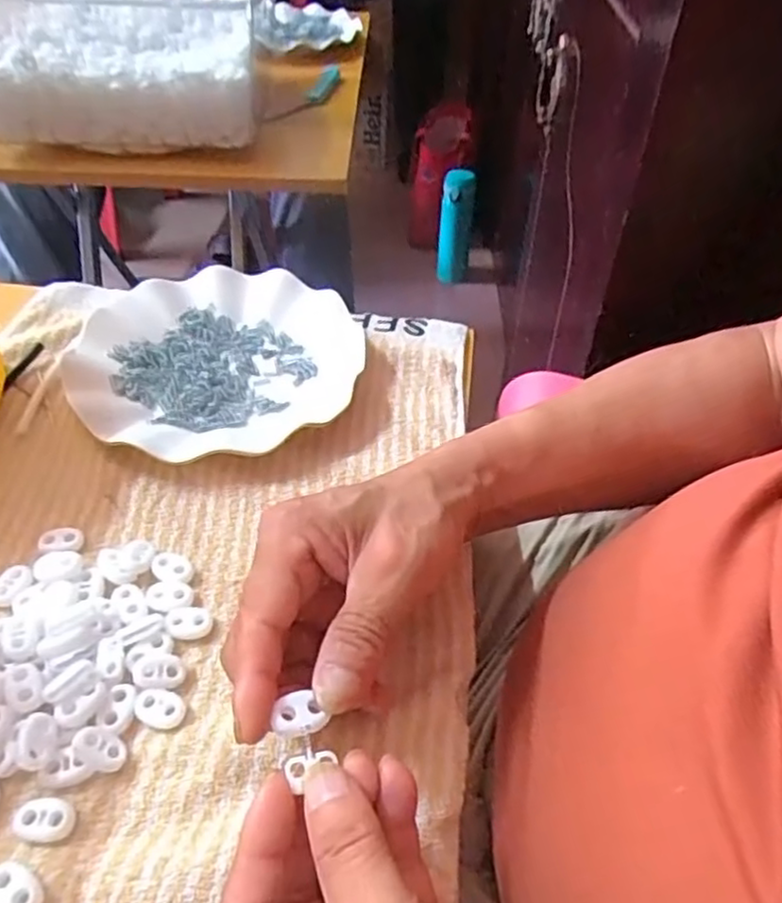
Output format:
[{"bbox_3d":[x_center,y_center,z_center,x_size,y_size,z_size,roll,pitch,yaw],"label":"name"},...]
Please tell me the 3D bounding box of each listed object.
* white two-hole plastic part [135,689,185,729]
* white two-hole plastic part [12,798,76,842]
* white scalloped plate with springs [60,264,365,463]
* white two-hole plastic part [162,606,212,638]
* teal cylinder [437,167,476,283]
[{"bbox_3d":[-0.100,0.111,0.299,0.021,0.005,0.014,10,47,8],"label":"white two-hole plastic part"},{"bbox_3d":[-0.135,0.143,0.269,0.023,0.005,0.014,0,46,-1],"label":"white two-hole plastic part"},{"bbox_3d":[-0.114,-0.064,0.457,0.177,0.024,0.163,0,46,0],"label":"white scalloped plate with springs"},{"bbox_3d":[-0.096,0.081,0.328,0.022,0.004,0.014,-1,46,-2],"label":"white two-hole plastic part"},{"bbox_3d":[0.135,-0.463,1.446,0.068,0.240,0.068,6,46,5],"label":"teal cylinder"}]

